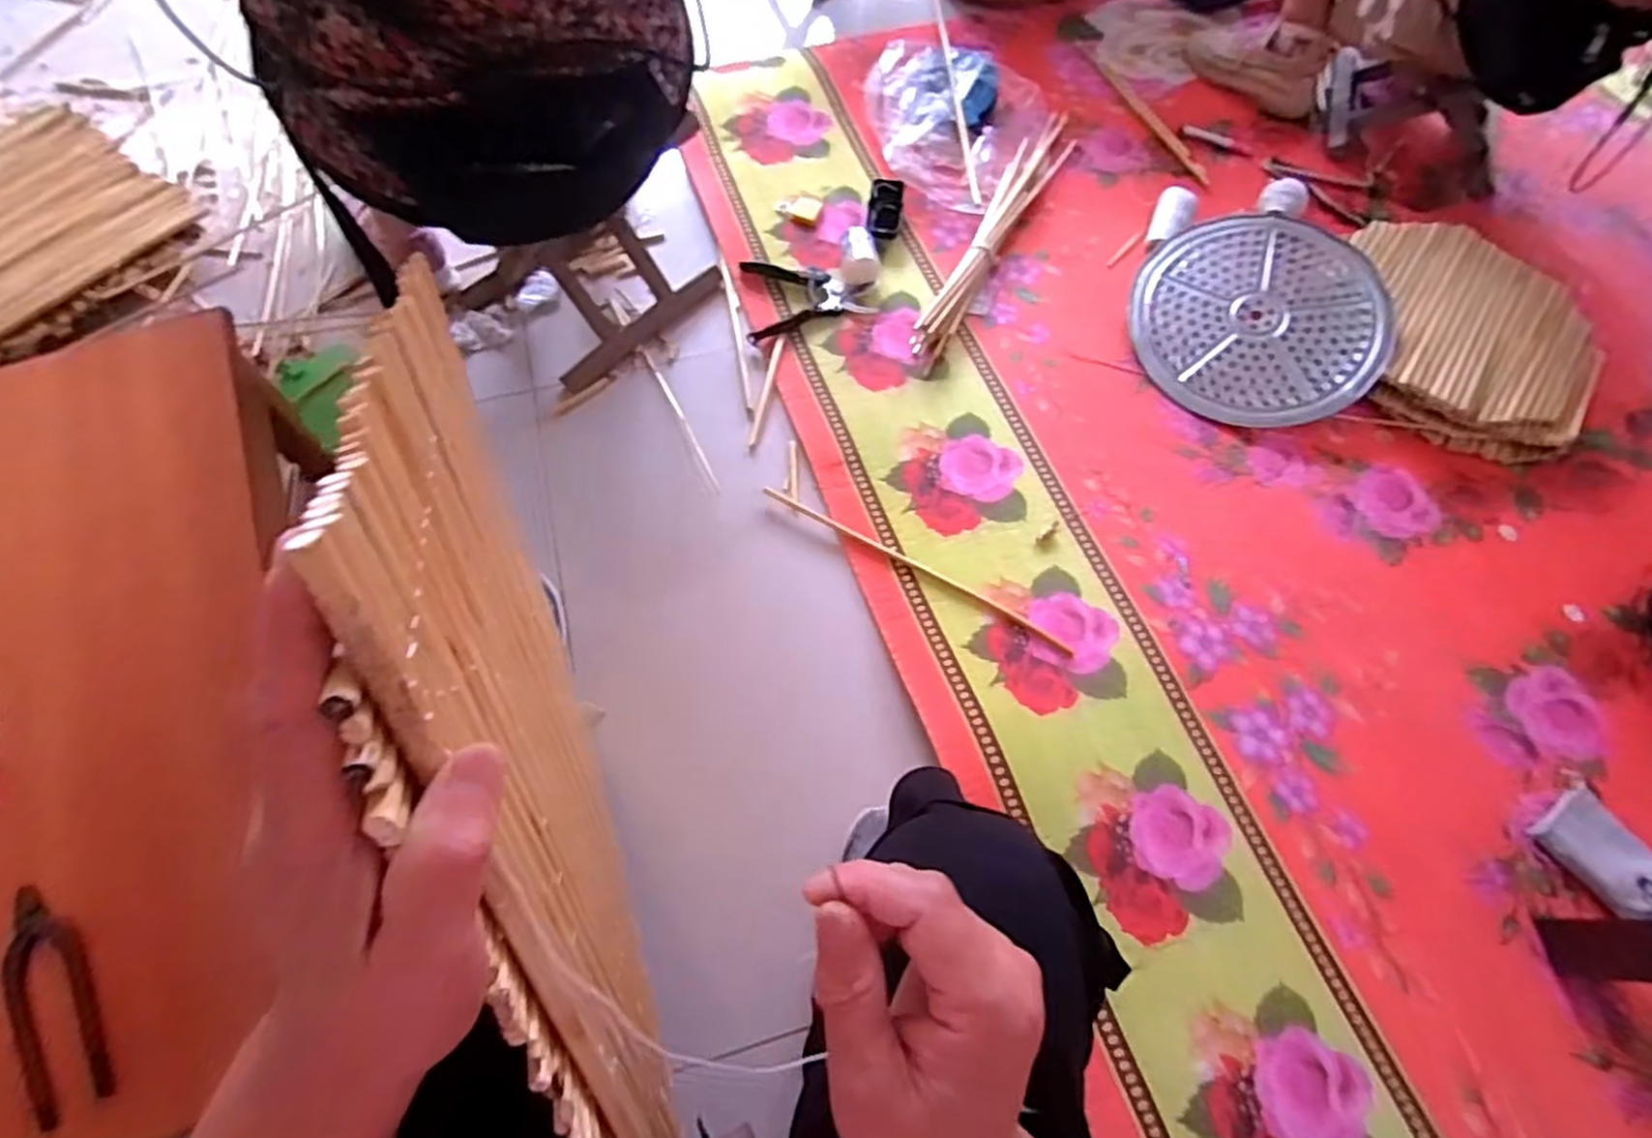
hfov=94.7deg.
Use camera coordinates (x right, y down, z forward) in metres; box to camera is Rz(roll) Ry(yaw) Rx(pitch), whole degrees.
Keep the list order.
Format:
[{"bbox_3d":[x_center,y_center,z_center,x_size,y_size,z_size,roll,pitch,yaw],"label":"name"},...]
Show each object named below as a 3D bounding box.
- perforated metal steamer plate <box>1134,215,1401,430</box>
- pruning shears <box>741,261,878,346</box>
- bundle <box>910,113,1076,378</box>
[{"bbox_3d":[0.577,-0.339,1.021,0.306,0.013,0.303,-4,75,14],"label":"perforated metal steamer plate"},{"bbox_3d":[-0.030,-0.389,1.068,0.174,0.016,0.133,-12,66,-4],"label":"pruning shears"},{"bbox_3d":[0.249,-0.506,1.114,0.068,0.038,0.544,28,70,13],"label":"bundle"}]

